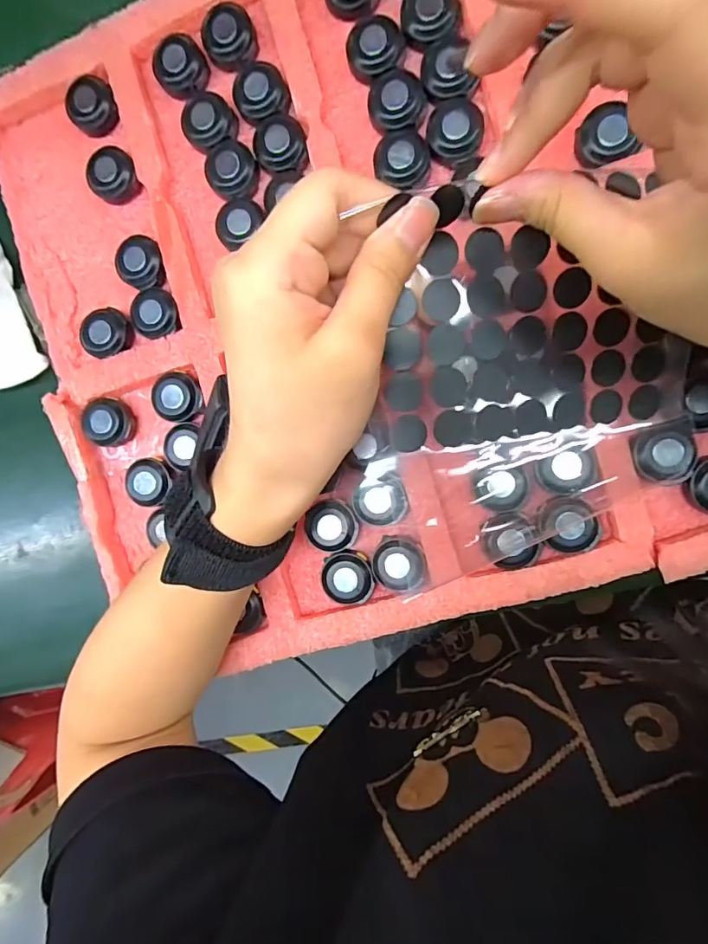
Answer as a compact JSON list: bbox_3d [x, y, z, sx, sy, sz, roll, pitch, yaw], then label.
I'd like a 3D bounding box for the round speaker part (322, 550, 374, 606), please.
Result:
[{"bbox_3d":[-0.003,0.059,0.273,0.028,0.013,0.028,1,95,9],"label":"round speaker part"}]

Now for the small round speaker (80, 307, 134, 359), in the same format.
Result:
[{"bbox_3d":[-0.147,-0.083,0.291,0.030,0.013,0.029,1,95,9],"label":"small round speaker"}]

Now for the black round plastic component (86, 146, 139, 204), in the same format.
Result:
[{"bbox_3d":[-0.142,-0.174,0.285,0.029,0.010,0.028,1,95,9],"label":"black round plastic component"}]

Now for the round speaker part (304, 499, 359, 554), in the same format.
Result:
[{"bbox_3d":[-0.012,0.031,0.271,0.028,0.008,0.028,1,95,9],"label":"round speaker part"}]

